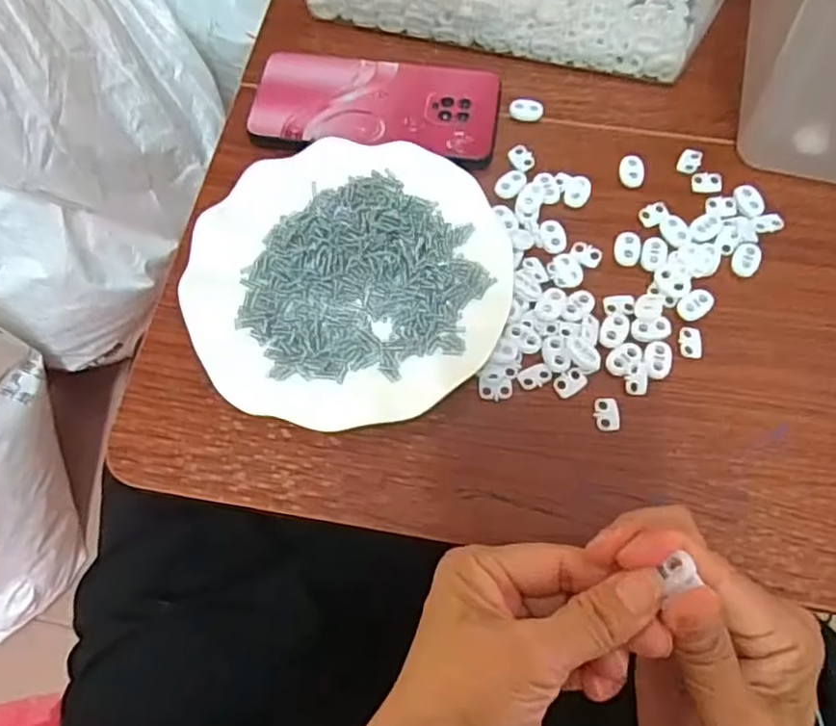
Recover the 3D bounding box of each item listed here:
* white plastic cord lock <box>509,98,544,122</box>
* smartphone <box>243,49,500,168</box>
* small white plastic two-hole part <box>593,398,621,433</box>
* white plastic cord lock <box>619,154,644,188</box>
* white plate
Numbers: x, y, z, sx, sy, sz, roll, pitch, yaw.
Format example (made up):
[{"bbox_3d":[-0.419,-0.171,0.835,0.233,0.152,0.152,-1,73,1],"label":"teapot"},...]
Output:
[{"bbox_3d":[0.074,-0.173,0.442,0.023,0.005,0.014,3,68,3],"label":"white plastic cord lock"},{"bbox_3d":[-0.029,-0.173,0.440,0.162,0.008,0.079,8,68,5],"label":"smartphone"},{"bbox_3d":[0.105,0.028,0.360,0.014,0.004,0.019,-1,68,1],"label":"small white plastic two-hole part"},{"bbox_3d":[0.139,-0.124,0.421,0.015,0.005,0.022,6,68,4],"label":"white plastic cord lock"},{"bbox_3d":[-0.039,-0.050,0.384,0.180,0.022,0.178,-1,68,1],"label":"white plate"}]

